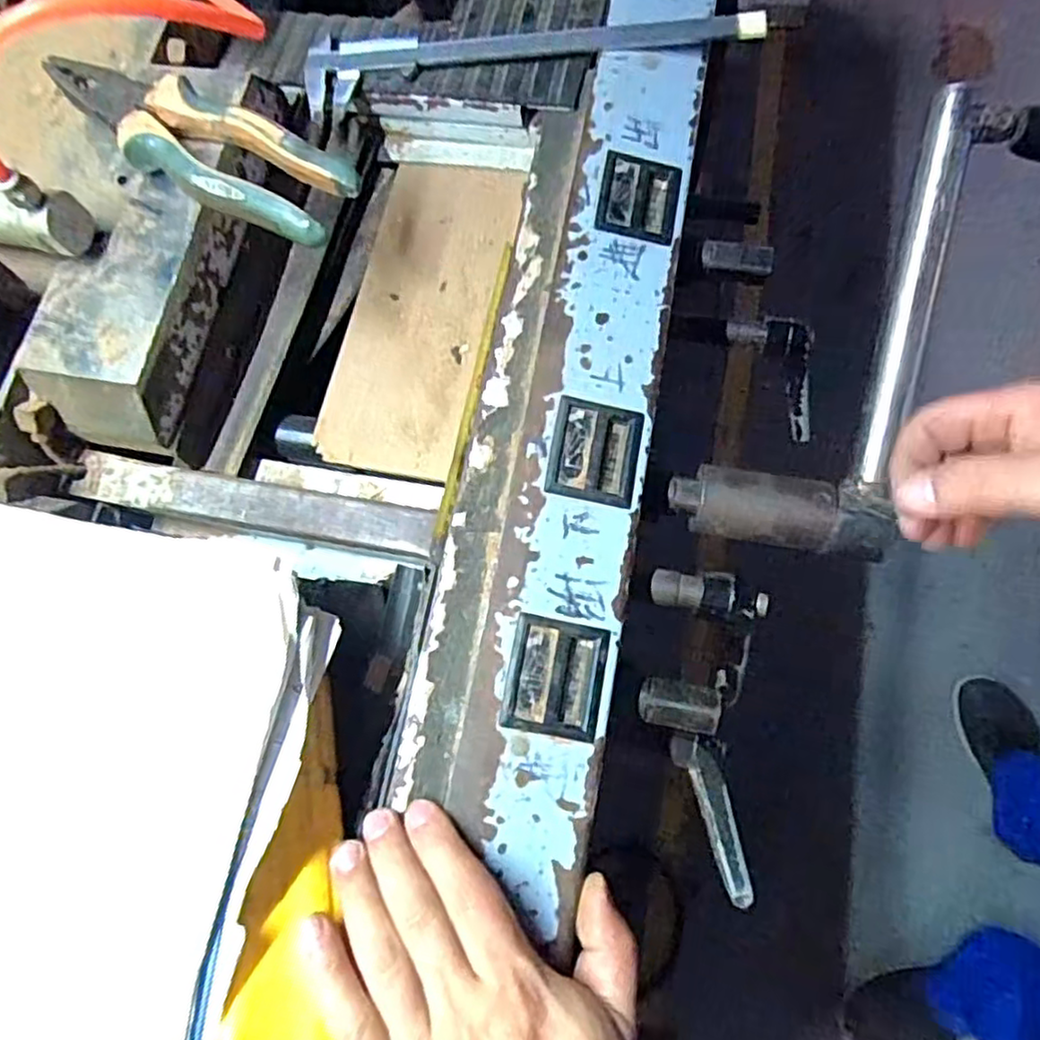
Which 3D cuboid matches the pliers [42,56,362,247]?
[{"bbox_3d":[-0.181,-0.211,0.384,0.187,0.018,0.053,27,79,13],"label":"pliers"}]

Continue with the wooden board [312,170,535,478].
[{"bbox_3d":[-0.062,-0.139,0.449,0.090,0.018,0.224,10,75,9],"label":"wooden board"}]

